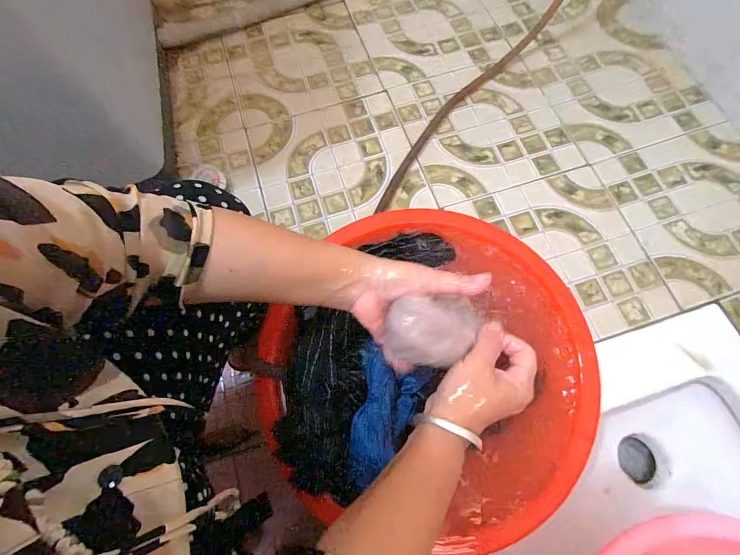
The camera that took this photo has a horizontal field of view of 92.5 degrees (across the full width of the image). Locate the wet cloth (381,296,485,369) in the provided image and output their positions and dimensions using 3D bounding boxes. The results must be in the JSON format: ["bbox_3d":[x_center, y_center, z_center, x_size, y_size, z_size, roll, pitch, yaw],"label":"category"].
[{"bbox_3d":[0.056,0.046,0.307,0.081,0.036,0.055,4,71,3],"label":"wet cloth"}]

